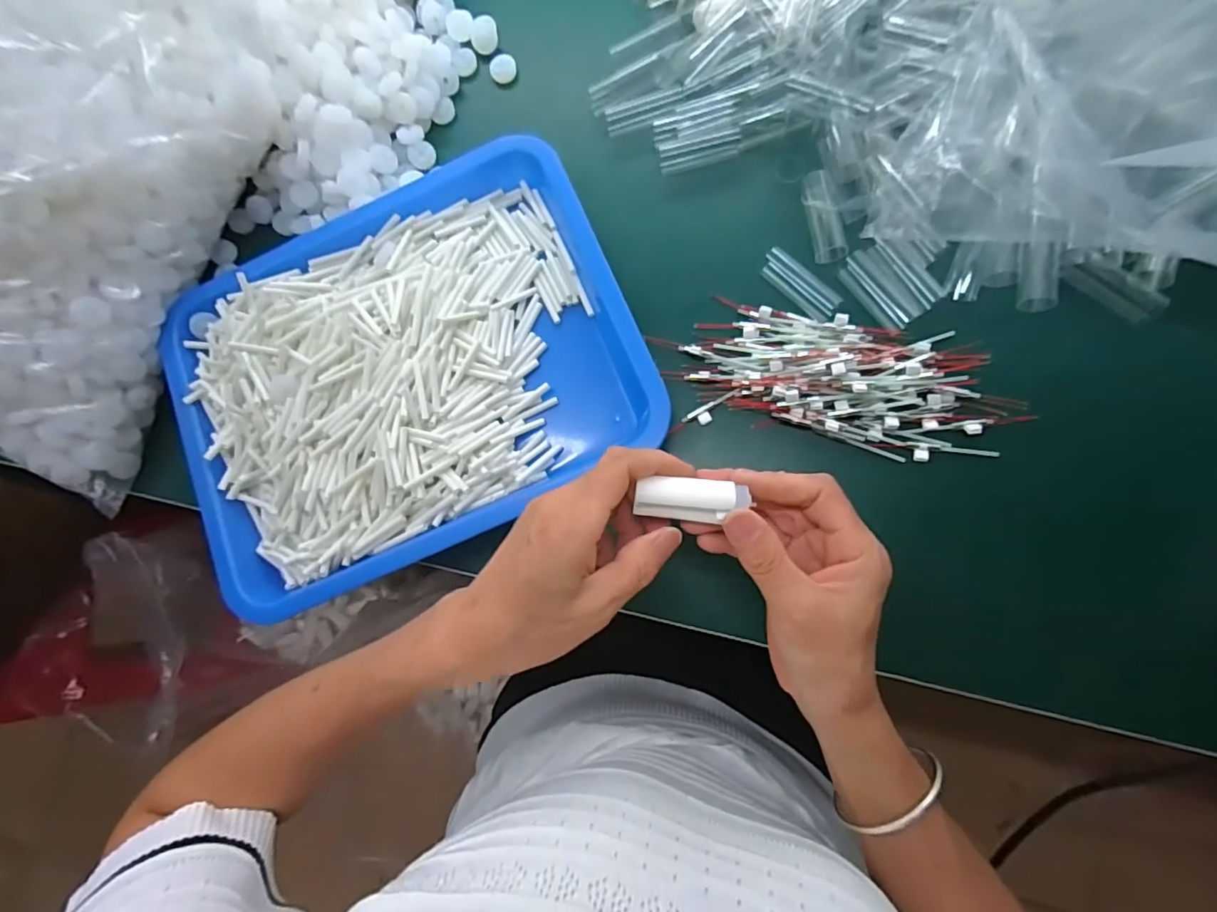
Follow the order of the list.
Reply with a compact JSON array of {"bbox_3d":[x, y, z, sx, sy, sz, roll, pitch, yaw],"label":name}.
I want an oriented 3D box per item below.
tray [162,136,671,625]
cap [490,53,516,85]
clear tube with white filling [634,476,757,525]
[{"bbox_3d":[-0.147,-0.061,0.383,0.325,0.030,0.263,-26,80,1],"label":"tray"},{"bbox_3d":[-0.087,-0.315,0.438,0.022,0.009,0.020,-1,81,8],"label":"cap"},{"bbox_3d":[0.042,0.022,0.271,0.053,0.010,0.019,2,82,2],"label":"clear tube with white filling"}]

